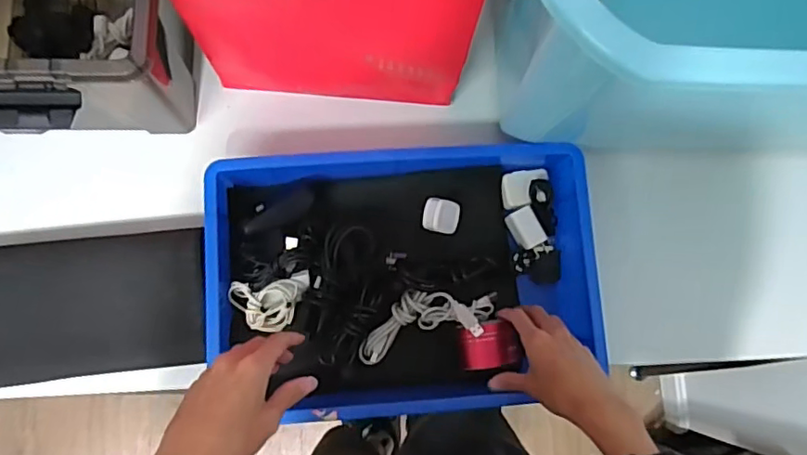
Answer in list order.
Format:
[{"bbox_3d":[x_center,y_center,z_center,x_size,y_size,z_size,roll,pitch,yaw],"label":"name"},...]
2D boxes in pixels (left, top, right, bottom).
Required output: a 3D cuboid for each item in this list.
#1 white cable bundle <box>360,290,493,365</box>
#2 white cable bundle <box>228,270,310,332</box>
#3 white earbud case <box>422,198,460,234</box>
[{"bbox_3d":[0.027,0.108,0.653,0.168,0.065,0.073,-16,83,-6],"label":"white cable bundle"},{"bbox_3d":[-0.149,0.086,0.640,0.087,0.019,0.059,-10,82,-5],"label":"white cable bundle"},{"bbox_3d":[0.047,-0.014,0.685,0.045,0.023,0.040,4,81,-3],"label":"white earbud case"}]

